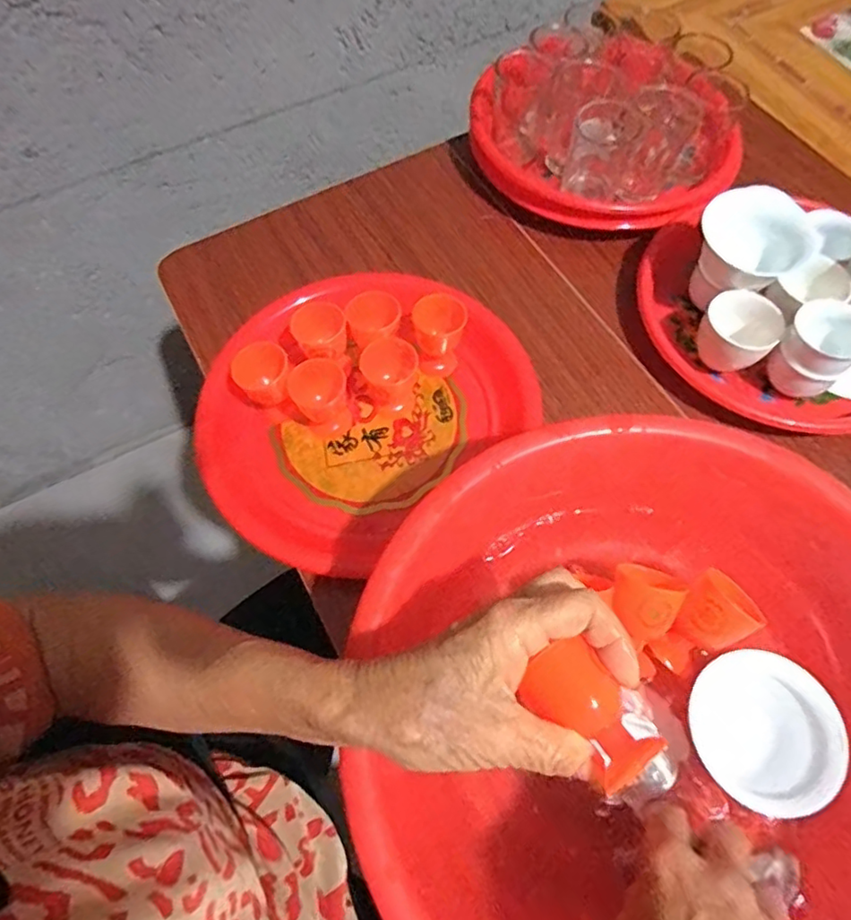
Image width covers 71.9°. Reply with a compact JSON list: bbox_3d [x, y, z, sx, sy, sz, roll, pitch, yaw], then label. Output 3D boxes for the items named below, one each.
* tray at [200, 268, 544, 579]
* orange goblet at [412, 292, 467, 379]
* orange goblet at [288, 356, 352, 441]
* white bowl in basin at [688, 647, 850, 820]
[{"bbox_3d":[-0.057,-0.052,0.456,0.253,0.059,0.227,-38,70,-15],"label":"tray"},{"bbox_3d":[0.011,-0.099,0.471,0.039,0.056,0.038,-1,65,1],"label":"orange goblet"},{"bbox_3d":[-0.078,-0.045,0.444,0.040,0.052,0.039,-1,65,1],"label":"orange goblet"},{"bbox_3d":[0.192,0.151,0.332,0.076,0.019,0.082,-1,65,1],"label":"white bowl in basin"}]

